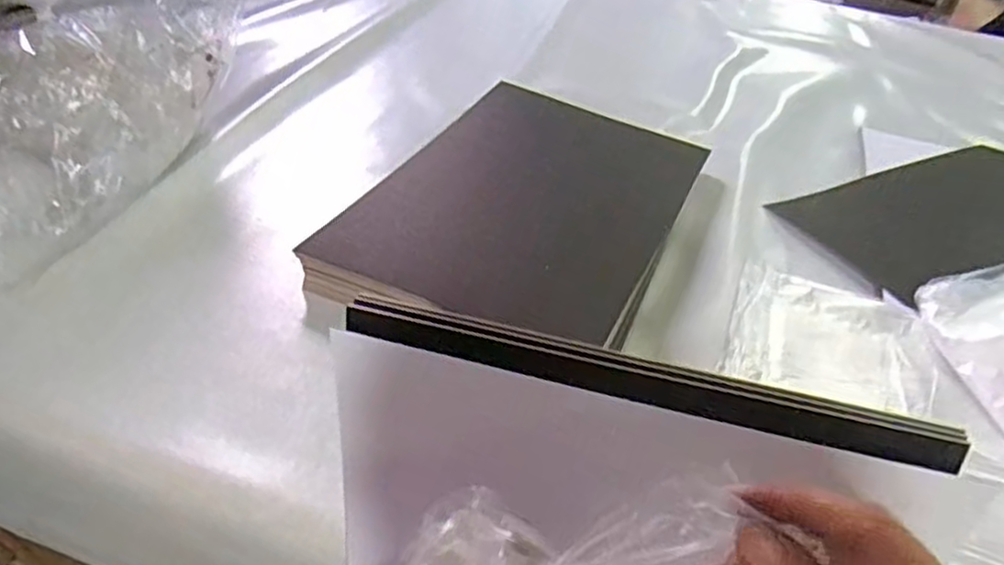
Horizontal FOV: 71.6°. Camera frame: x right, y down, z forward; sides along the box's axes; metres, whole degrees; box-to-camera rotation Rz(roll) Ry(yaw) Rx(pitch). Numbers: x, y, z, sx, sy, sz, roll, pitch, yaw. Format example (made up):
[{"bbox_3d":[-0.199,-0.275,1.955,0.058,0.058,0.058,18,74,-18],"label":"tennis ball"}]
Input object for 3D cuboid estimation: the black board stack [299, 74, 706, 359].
[{"bbox_3d":[0.028,-0.075,0.640,0.252,0.031,0.362,20,43,15],"label":"black board stack"}]

